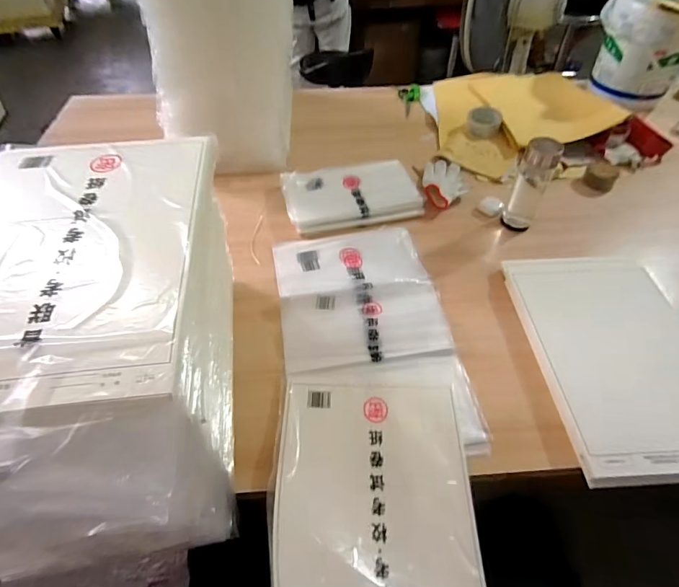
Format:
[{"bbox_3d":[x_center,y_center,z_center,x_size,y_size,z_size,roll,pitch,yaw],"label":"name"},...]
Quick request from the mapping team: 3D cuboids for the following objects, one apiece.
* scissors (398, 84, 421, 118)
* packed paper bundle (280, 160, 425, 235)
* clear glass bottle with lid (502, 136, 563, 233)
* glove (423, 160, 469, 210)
[{"bbox_3d":[0.218,-0.611,1.293,0.068,0.018,0.185,7,51,5],"label":"scissors"},{"bbox_3d":[0.026,-0.229,0.951,0.295,0.025,0.200,-10,51,-9],"label":"packed paper bundle"},{"bbox_3d":[0.389,-0.222,0.834,0.058,0.172,0.061,-35,59,-26],"label":"clear glass bottle with lid"},{"bbox_3d":[0.253,-0.273,0.978,0.103,0.040,0.197,8,51,6],"label":"glove"}]

